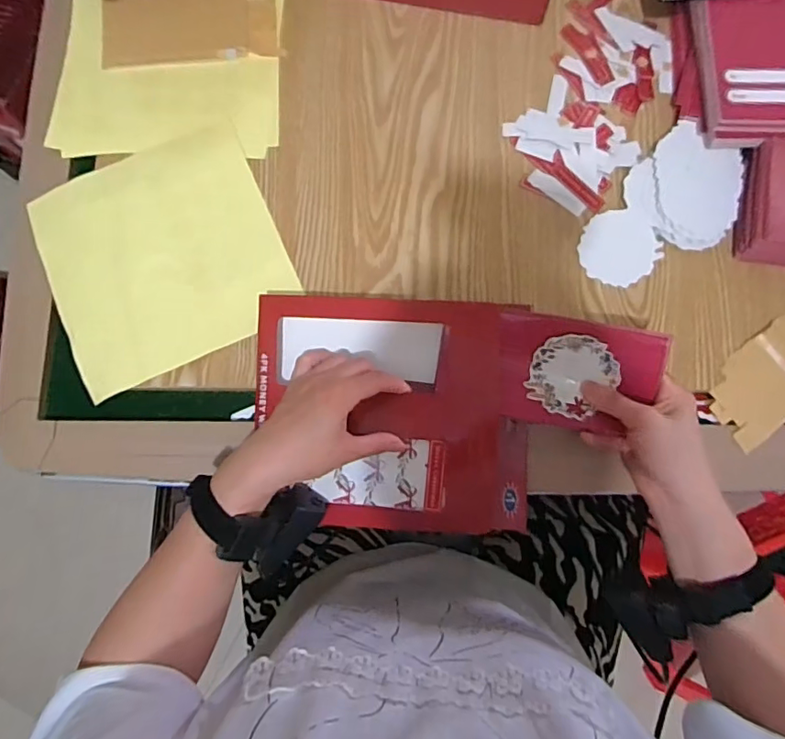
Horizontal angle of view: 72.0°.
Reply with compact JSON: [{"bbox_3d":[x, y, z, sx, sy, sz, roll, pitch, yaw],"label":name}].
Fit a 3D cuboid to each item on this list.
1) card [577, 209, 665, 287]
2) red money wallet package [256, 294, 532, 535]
[{"bbox_3d":[0.205,-0.110,0.487,0.067,0.010,0.067,18,80,3],"label":"card"},{"bbox_3d":[-0.001,0.032,0.441,0.222,0.036,0.188,3,78,1],"label":"red money wallet package"}]

